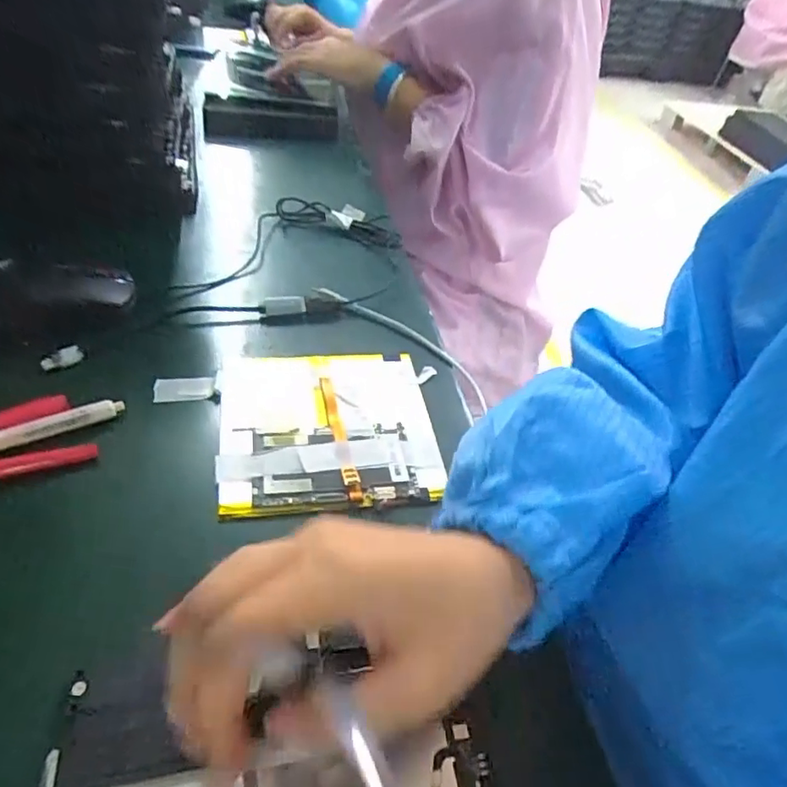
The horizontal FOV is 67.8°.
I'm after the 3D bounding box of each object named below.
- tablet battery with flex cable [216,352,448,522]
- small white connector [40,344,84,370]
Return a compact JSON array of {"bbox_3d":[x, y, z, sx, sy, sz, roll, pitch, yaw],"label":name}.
[{"bbox_3d":[-0.041,0.018,0.364,0.128,0.009,0.126,-2,45,-12],"label":"tablet battery with flex cable"},{"bbox_3d":[-0.213,-0.023,0.375,0.024,0.008,0.012,-19,51,-27],"label":"small white connector"}]

